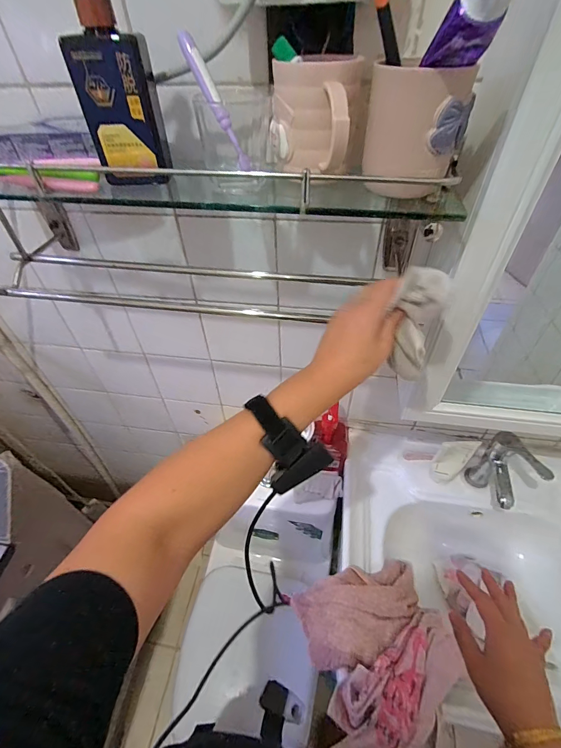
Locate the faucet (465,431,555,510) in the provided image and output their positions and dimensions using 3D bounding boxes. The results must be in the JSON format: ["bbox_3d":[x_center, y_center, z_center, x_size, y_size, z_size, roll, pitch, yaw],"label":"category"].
[{"bbox_3d":[0.452,0.213,0.704,0.074,0.180,0.136,2,49,3],"label":"faucet"}]

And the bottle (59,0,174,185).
[{"bbox_3d":[-0.158,-0.279,0.329,0.072,0.171,0.042,-4,49,-2],"label":"bottle"}]

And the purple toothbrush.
[{"bbox_3d":[-0.062,-0.261,0.333,0.015,0.125,0.012,-38,19,-27],"label":"purple toothbrush"}]

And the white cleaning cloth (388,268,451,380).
[{"bbox_3d":[0.140,-0.045,0.363,0.044,0.127,0.031,1,35,2],"label":"white cleaning cloth"}]

